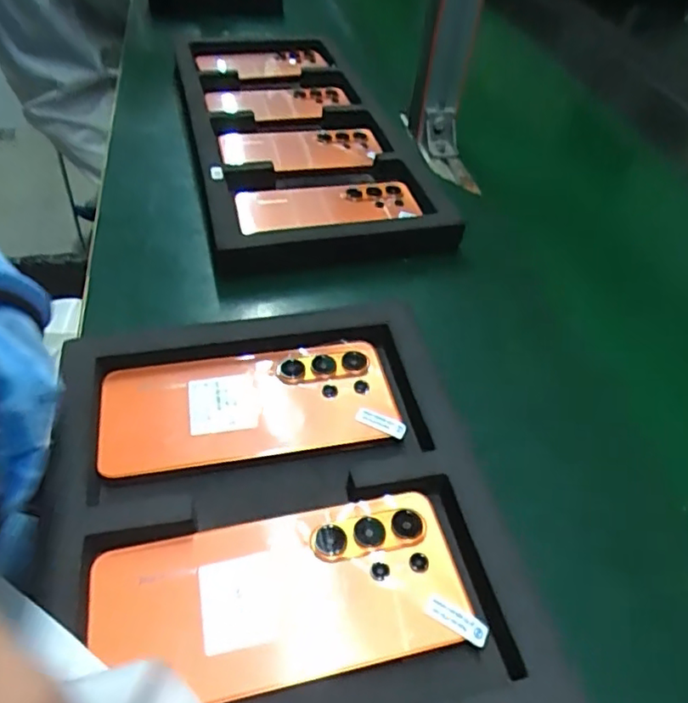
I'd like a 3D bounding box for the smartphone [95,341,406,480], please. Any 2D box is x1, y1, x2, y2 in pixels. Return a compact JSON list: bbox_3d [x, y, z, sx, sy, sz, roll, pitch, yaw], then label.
[{"bbox_3d":[-0.056,0.032,0.353,0.167,0.014,0.074,-5,46,-13],"label":"smartphone"}]

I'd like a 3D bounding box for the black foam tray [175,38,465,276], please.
[{"bbox_3d":[-0.054,-0.258,0.670,0.243,0.037,0.493,-7,47,-14],"label":"black foam tray"}]

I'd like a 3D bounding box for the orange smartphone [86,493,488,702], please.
[{"bbox_3d":[-0.027,0.114,0.278,0.170,0.010,0.077,-6,46,-13],"label":"orange smartphone"}]

